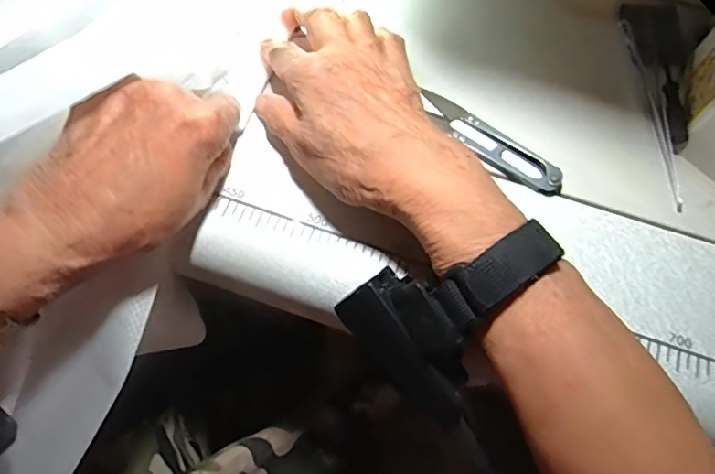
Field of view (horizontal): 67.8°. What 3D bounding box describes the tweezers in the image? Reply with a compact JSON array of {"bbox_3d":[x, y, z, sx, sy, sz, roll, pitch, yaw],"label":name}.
[{"bbox_3d":[0.184,-0.079,0.326,0.015,0.010,0.135,-1,67,-4],"label":"tweezers"}]

